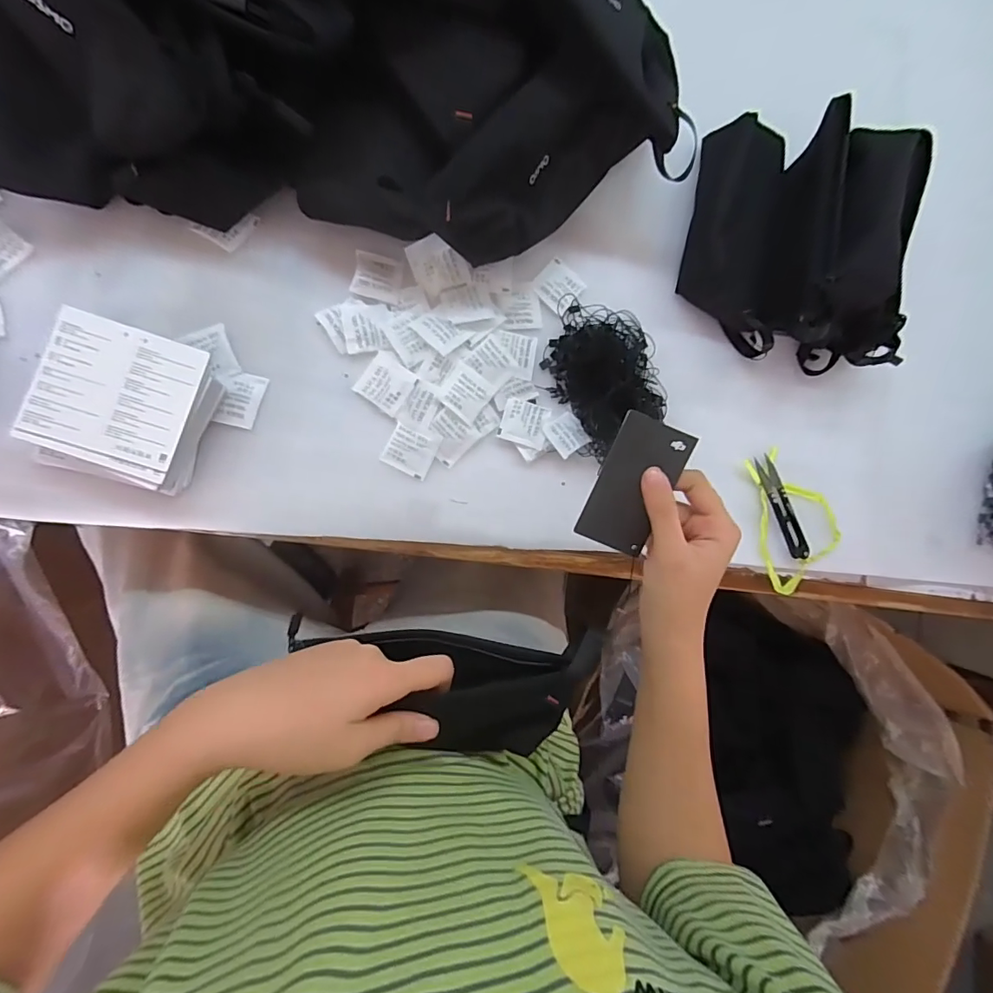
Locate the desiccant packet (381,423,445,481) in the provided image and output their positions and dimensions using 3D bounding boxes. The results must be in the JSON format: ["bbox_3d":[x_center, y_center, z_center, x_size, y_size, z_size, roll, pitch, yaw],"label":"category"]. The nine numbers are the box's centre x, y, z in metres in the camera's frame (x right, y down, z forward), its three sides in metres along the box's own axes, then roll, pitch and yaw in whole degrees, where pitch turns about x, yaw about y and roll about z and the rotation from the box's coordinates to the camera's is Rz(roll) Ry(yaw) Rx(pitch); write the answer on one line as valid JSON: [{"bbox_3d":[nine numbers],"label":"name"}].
[{"bbox_3d":[-0.070,-0.039,0.407,0.038,0.004,0.039,26,84,-8],"label":"desiccant packet"}]

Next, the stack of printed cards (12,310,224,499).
[{"bbox_3d":[-0.268,-0.065,0.357,0.102,0.038,0.106,18,85,-8],"label":"stack of printed cards"}]

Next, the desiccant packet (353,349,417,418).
[{"bbox_3d":[-0.089,-0.093,0.402,0.040,0.004,0.041,34,83,-7],"label":"desiccant packet"}]

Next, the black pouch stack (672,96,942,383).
[{"bbox_3d":[0.277,-0.237,0.439,0.178,0.084,0.210,11,86,-9],"label":"black pouch stack"}]

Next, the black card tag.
[{"bbox_3d":[0.092,-0.007,0.328,0.047,0.004,0.088,23,102,2],"label":"black card tag"}]

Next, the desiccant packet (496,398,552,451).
[{"bbox_3d":[0.024,-0.064,0.426,0.040,0.005,0.038,18,85,-8],"label":"desiccant packet"}]

